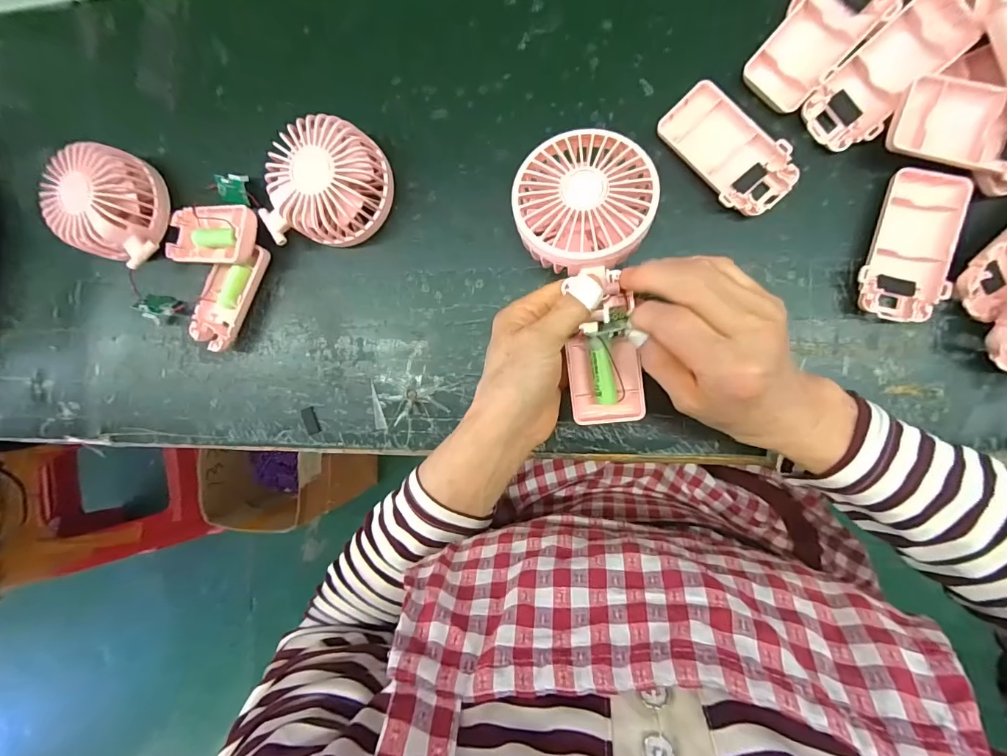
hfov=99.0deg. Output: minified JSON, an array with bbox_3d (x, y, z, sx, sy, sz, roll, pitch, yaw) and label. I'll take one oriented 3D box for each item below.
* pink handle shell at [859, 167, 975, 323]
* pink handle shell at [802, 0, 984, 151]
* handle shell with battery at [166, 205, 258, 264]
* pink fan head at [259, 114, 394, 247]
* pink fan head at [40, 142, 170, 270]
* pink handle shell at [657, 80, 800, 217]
[{"bbox_3d":[0.270,-0.088,0.287,0.050,0.015,0.097,12,94,8],"label":"pink handle shell"},{"bbox_3d":[0.249,-0.198,0.280,0.047,0.023,0.094,45,98,5],"label":"pink handle shell"},{"bbox_3d":[-0.242,-0.118,0.356,0.097,0.019,0.045,6,94,23],"label":"handle shell with battery"},{"bbox_3d":[-0.138,-0.147,0.331,0.098,0.047,0.086,3,93,9],"label":"pink fan head"},{"bbox_3d":[-0.336,-0.146,0.366,0.090,0.043,0.090,-1,99,-5],"label":"pink fan head"},{"bbox_3d":[0.155,-0.158,0.300,0.049,0.014,0.096,-39,86,9],"label":"pink handle shell"}]

